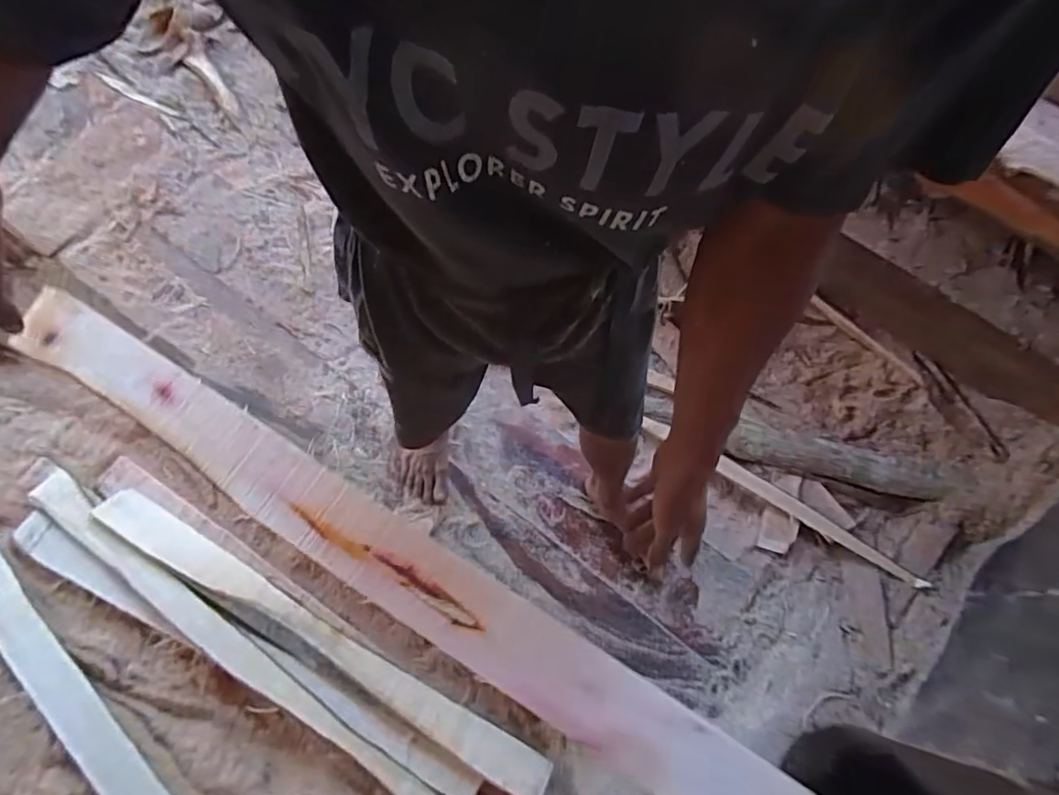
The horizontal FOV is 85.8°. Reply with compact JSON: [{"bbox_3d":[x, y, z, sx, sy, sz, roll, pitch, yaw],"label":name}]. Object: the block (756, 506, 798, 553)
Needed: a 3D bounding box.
[{"bbox_3d":[0.542,0.290,1.239,0.077,0.017,0.087,18,69,4],"label":"block"}]

